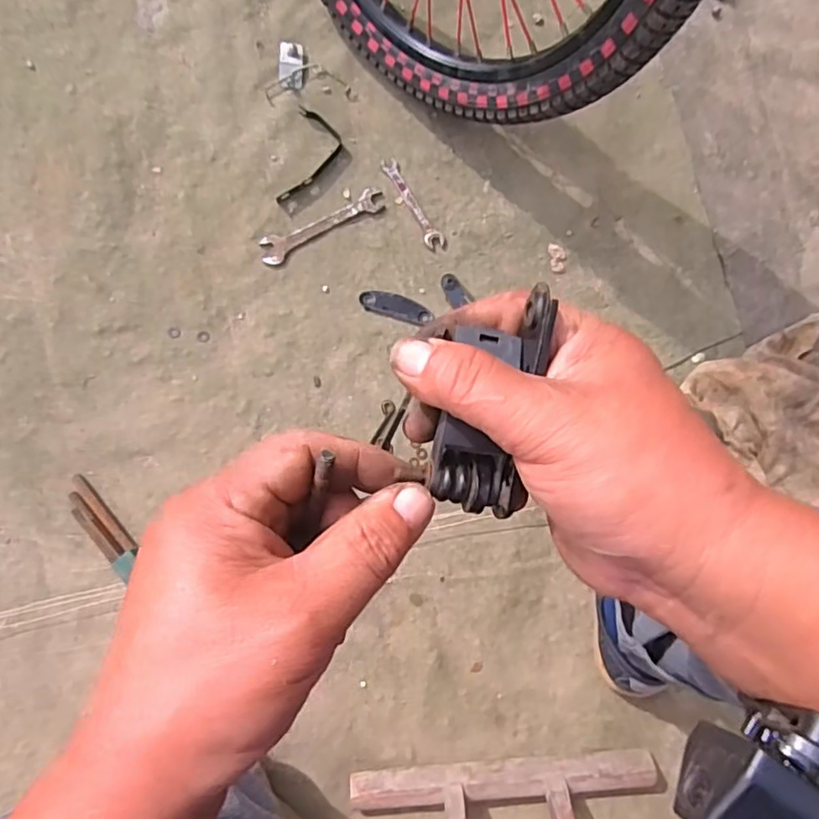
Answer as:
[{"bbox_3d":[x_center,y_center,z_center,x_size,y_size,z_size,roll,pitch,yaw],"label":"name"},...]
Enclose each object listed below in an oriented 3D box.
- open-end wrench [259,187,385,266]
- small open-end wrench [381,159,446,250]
[{"bbox_3d":[-0.098,-0.207,0.678,0.150,0.004,0.032,-27,88,-6],"label":"open-end wrench"},{"bbox_3d":[0.005,-0.234,0.687,0.022,0.005,0.114,-32,89,-6],"label":"small open-end wrench"}]

